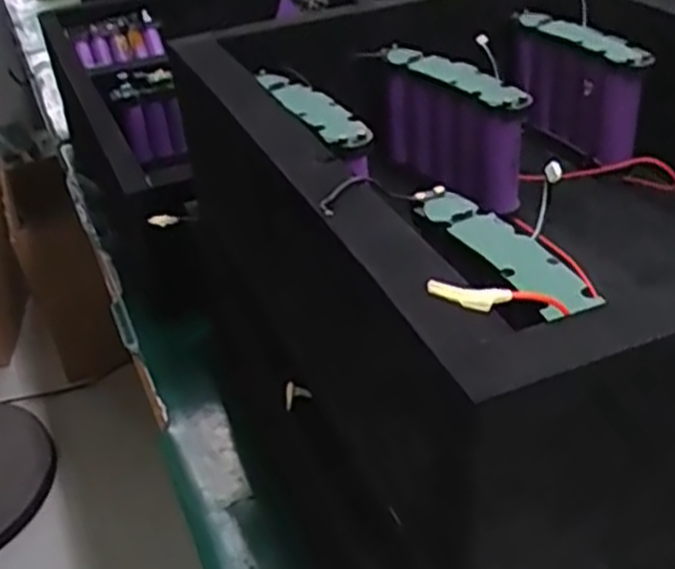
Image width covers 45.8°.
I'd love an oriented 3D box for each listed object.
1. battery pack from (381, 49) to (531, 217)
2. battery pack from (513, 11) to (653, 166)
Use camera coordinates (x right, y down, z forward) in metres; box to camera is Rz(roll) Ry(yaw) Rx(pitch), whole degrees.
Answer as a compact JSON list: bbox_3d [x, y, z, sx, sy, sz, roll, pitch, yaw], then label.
[{"bbox_3d":[0.069,-0.093,0.479,0.025,0.073,0.105,-23,38,-25],"label":"battery pack"},{"bbox_3d":[0.152,-0.126,0.511,0.023,0.070,0.103,-17,36,-17],"label":"battery pack"}]

